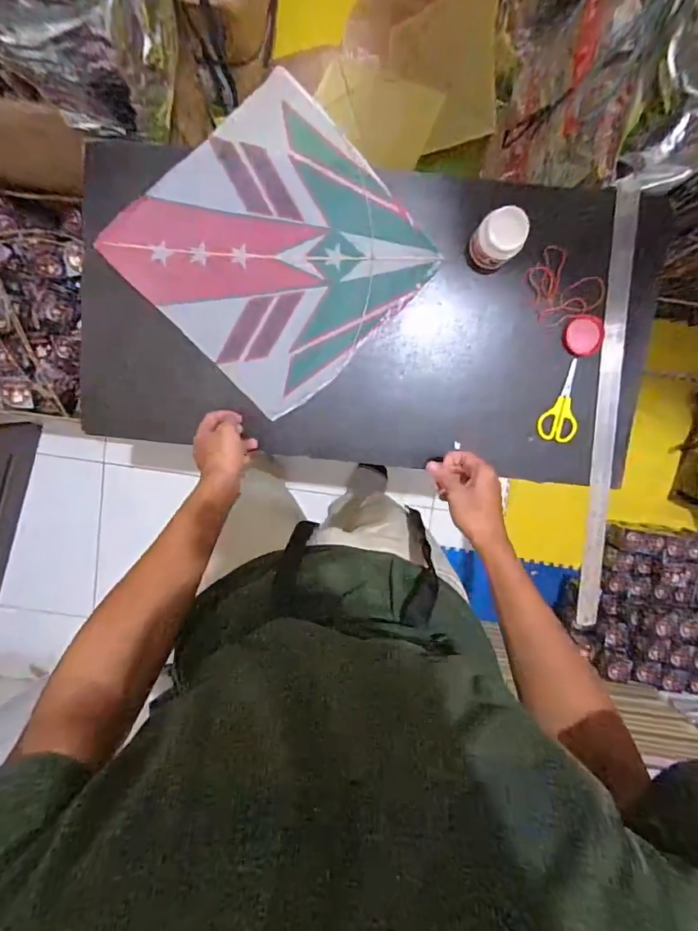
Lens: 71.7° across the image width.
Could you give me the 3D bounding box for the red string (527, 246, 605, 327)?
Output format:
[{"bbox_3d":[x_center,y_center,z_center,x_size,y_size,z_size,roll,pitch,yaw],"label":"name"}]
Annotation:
[{"bbox_3d":[0.294,-0.242,0.671,0.100,0.012,0.085,36,96,-5],"label":"red string"}]

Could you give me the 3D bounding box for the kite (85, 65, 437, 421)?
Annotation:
[{"bbox_3d":[-0.097,-0.285,0.657,0.324,0.028,0.327,-44,96,6],"label":"kite"}]

